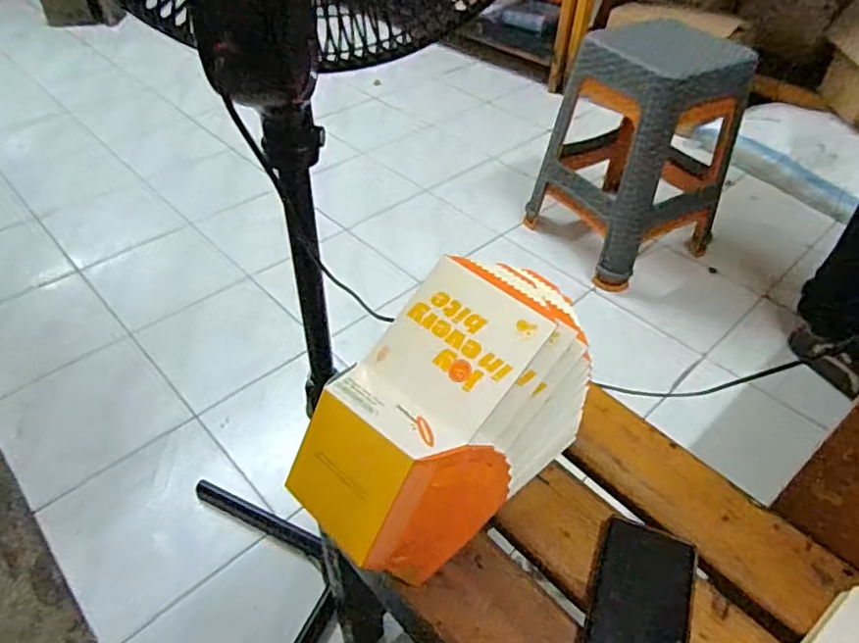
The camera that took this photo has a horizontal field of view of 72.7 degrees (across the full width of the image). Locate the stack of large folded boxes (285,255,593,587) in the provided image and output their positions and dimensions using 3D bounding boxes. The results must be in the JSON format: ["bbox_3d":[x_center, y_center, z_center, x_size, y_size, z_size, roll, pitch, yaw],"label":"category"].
[{"bbox_3d":[0.015,0.078,0.467,0.120,0.181,0.246,34,52,28],"label":"stack of large folded boxes"}]

